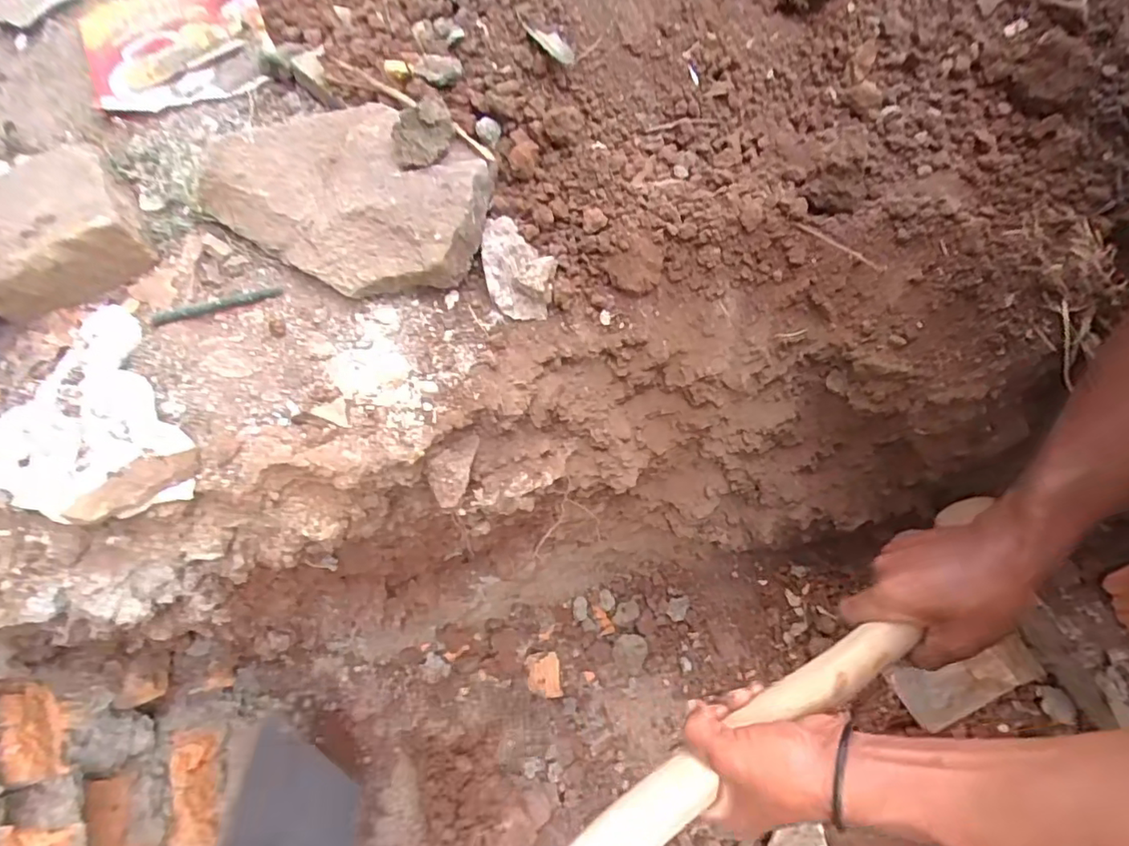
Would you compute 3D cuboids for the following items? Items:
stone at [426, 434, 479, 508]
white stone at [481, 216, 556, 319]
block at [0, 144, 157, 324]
[{"bbox_3d":[-0.084,0.032,0.423,0.028,0.018,0.055,11,65,5],"label":"stone"},{"bbox_3d":[-0.036,-0.123,0.436,0.051,0.037,0.080,-10,65,-5],"label":"white stone"},{"bbox_3d":[-0.380,-0.147,0.427,0.108,0.045,0.117,-29,63,-7],"label":"block"}]

